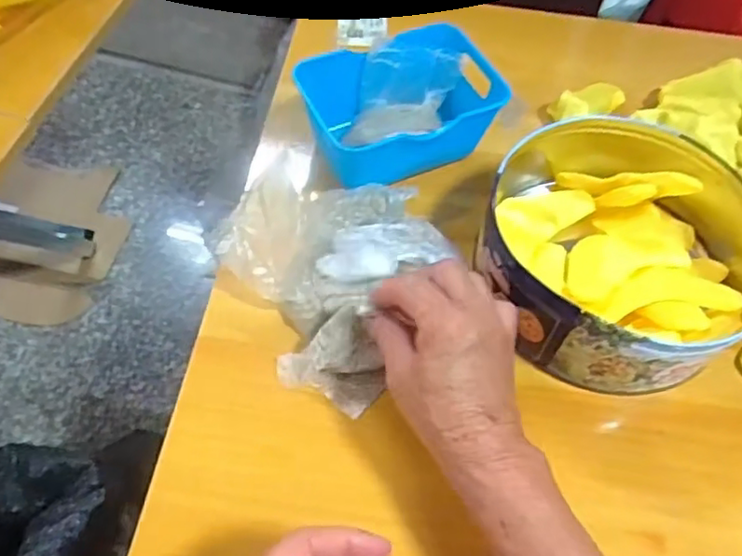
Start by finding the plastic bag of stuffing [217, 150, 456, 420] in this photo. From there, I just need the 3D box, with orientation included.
[{"bbox_3d":[-0.012,-0.008,0.434,0.142,0.071,0.153,-25,64,-17],"label":"plastic bag of stuffing"}]

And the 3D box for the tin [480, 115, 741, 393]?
[{"bbox_3d":[0.180,-0.022,0.452,0.184,0.067,0.193,2,53,-3],"label":"tin"}]

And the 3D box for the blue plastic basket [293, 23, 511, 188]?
[{"bbox_3d":[0.023,-0.141,0.517,0.151,0.053,0.108,-18,56,-17],"label":"blue plastic basket"}]

